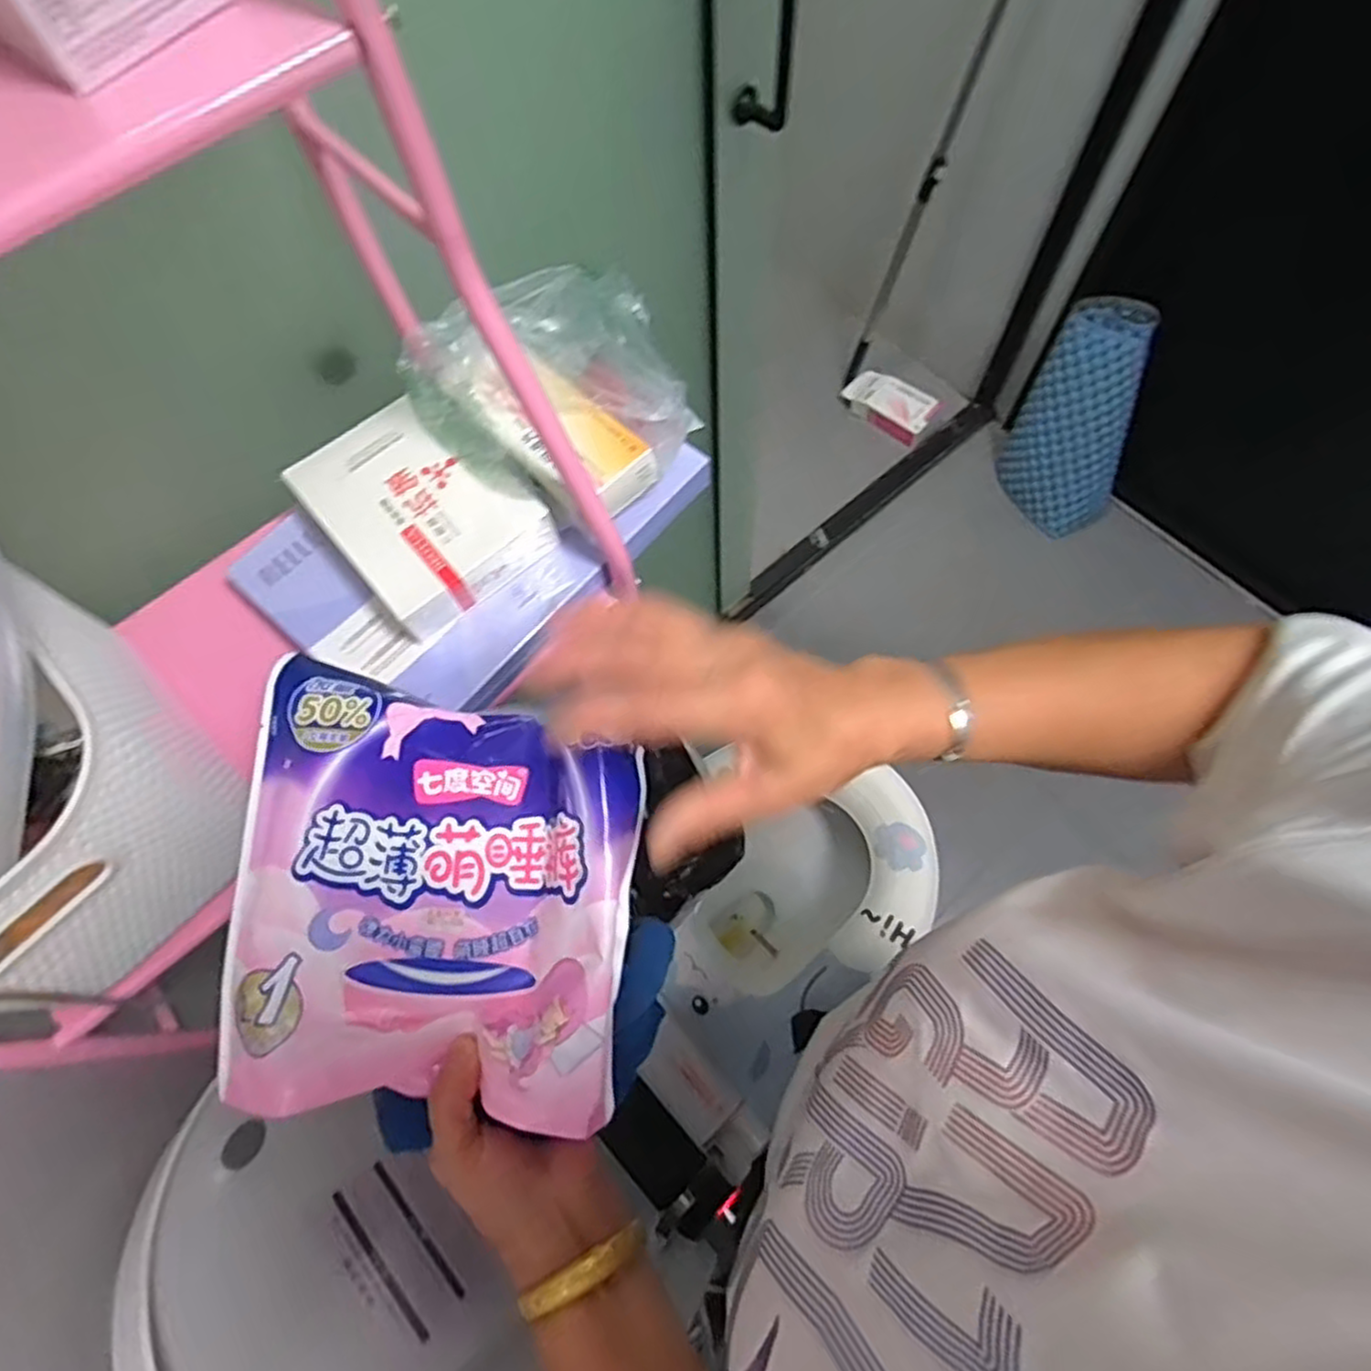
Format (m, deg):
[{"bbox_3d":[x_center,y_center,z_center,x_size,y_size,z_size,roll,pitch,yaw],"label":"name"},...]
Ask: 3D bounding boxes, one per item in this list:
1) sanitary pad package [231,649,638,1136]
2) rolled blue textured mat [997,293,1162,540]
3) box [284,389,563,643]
[{"bbox_3d":[-0.131,0.097,0.361,0.207,0.042,0.200,5,68,5],"label":"sanitary pad package"},{"bbox_3d":[0.750,-0.524,1.418,0.186,0.432,0.156,-7,44,0],"label":"rolled blue textured mat"},{"bbox_3d":[-0.180,-0.121,0.499,0.118,0.037,0.160,-39,71,-12],"label":"box"}]

